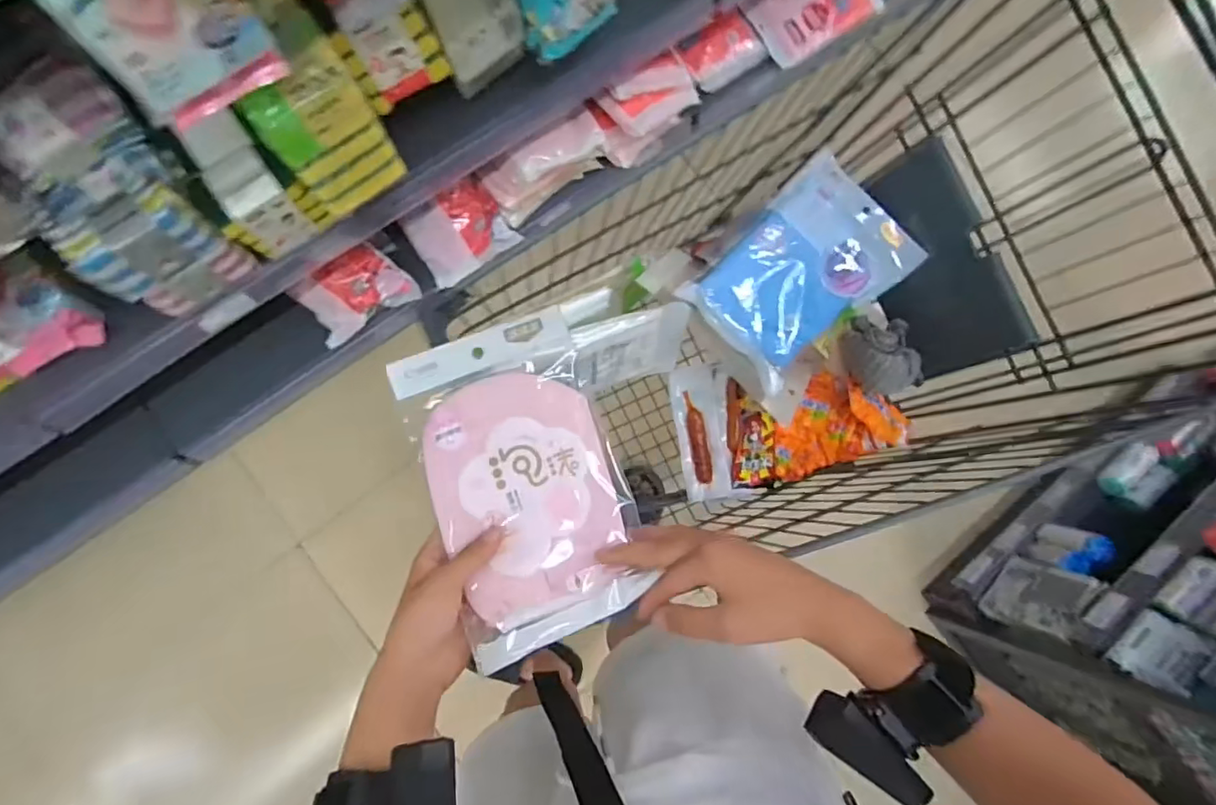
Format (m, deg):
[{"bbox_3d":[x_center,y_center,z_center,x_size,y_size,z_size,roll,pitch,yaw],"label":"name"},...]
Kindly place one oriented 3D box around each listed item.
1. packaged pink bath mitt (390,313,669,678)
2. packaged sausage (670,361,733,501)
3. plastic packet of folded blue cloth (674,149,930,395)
[{"bbox_3d":[-0.062,0.052,0.416,0.134,0.019,0.226,-20,76,-8],"label":"packaged pink bath mitt"},{"bbox_3d":[0.134,0.043,0.826,0.063,0.014,0.193,-7,84,-7],"label":"packaged sausage"},{"bbox_3d":[0.245,-0.165,0.699,0.260,0.053,0.172,-44,89,-9],"label":"plastic packet of folded blue cloth"}]

